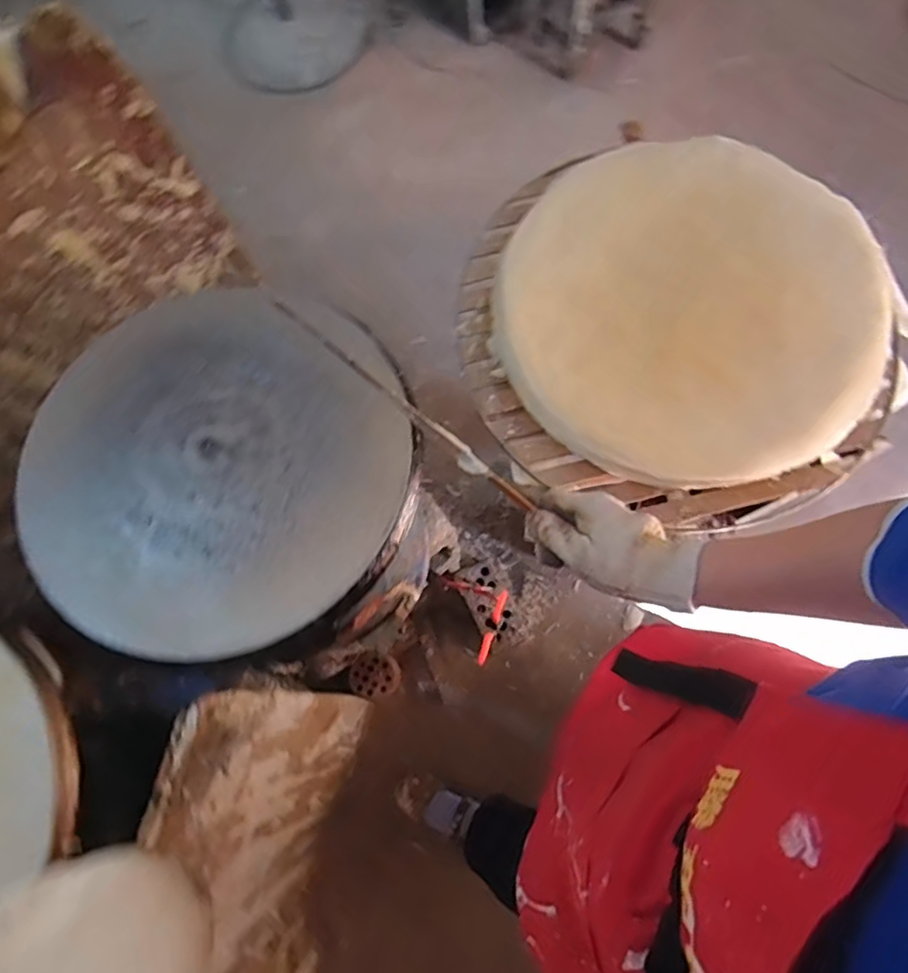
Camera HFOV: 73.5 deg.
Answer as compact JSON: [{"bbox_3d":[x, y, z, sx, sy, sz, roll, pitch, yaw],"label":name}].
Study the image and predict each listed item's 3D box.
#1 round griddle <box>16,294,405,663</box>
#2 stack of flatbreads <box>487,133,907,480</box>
[{"bbox_3d":[-0.233,-0.031,0.591,0.368,0.018,0.360,-1,71,2],"label":"round griddle"},{"bbox_3d":[0.248,-0.191,0.633,0.385,0.061,0.393,40,77,14],"label":"stack of flatbreads"}]

